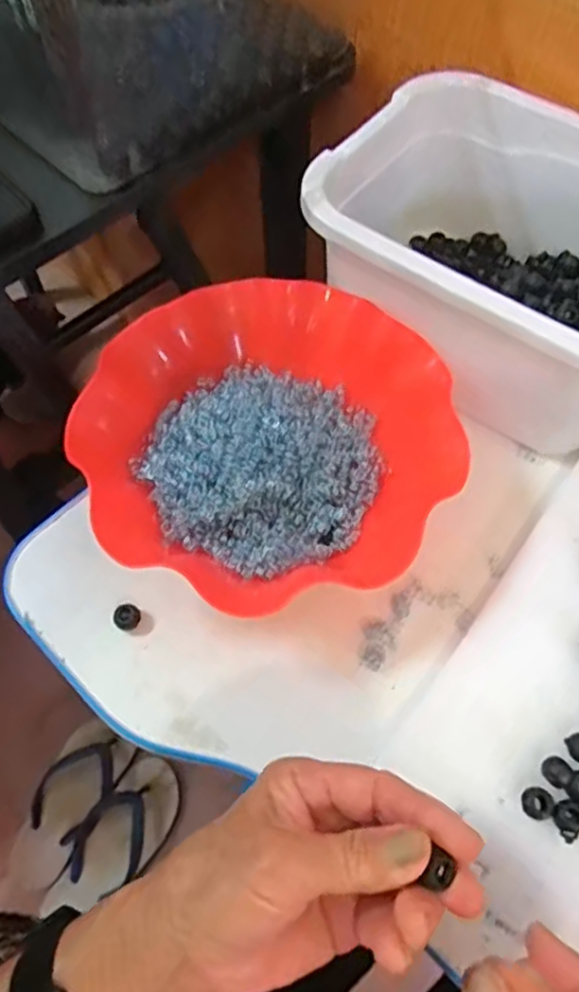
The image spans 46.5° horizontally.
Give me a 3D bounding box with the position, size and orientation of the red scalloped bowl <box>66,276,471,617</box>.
[{"bbox_3d":[-0.014,-0.043,0.424,0.215,0.063,0.213,-1,65,3],"label":"red scalloped bowl"}]

